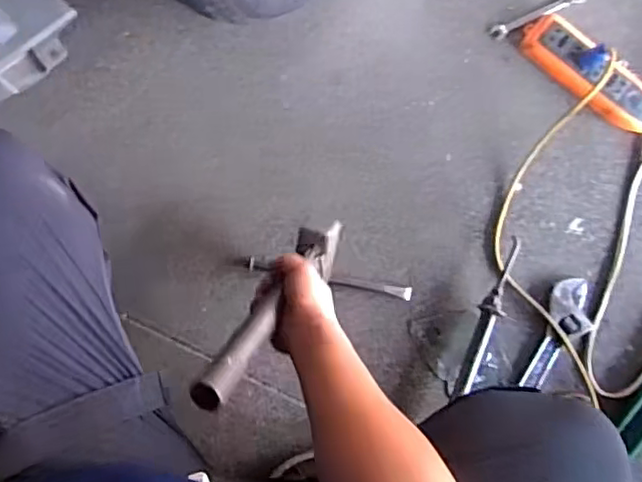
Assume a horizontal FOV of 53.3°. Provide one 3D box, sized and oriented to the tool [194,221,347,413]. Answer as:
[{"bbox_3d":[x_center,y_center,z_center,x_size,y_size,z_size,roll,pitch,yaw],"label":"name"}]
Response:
[{"bbox_3d":[-0.053,0.074,0.708,0.053,0.309,0.064,34,126,2],"label":"tool"}]

